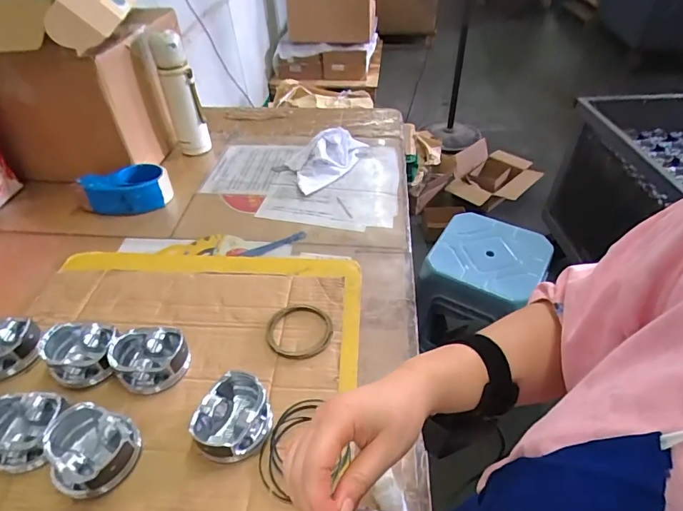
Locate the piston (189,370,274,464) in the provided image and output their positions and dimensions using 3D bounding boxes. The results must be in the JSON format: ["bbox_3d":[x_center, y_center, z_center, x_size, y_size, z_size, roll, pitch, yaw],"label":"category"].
[{"bbox_3d":[-0.119,0.182,0.475,0.077,0.044,0.092,8,43,8],"label":"piston"}]

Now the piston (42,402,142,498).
[{"bbox_3d":[-0.266,0.202,0.450,0.089,0.054,0.082,0,43,0],"label":"piston"}]

